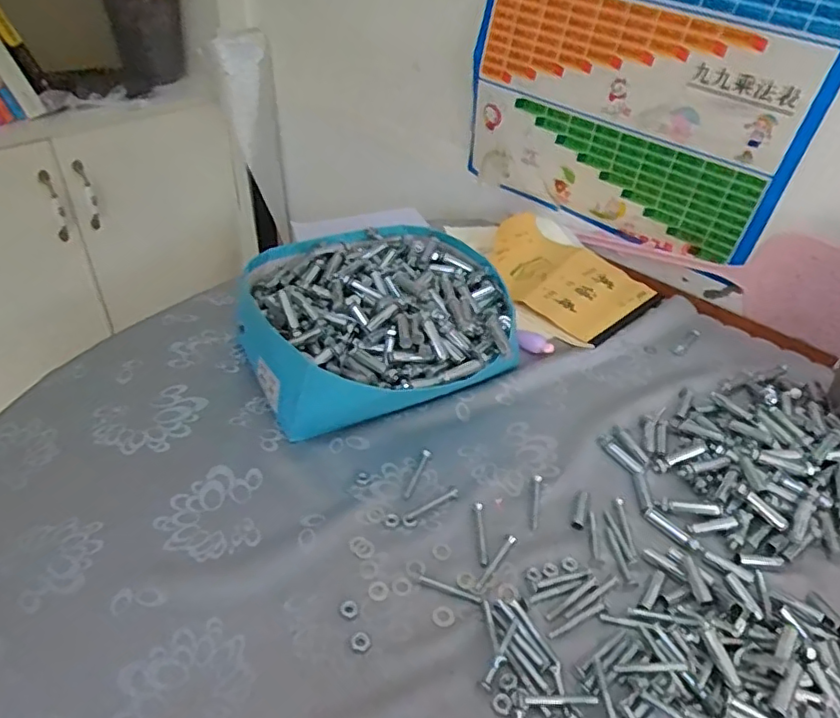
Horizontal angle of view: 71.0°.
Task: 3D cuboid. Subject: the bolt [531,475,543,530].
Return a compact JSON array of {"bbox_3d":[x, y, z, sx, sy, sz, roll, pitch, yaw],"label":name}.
[{"bbox_3d":[0.108,0.130,0.540,0.007,0.004,0.061,10,42,7],"label":"bolt"}]

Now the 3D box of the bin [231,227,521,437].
[{"bbox_3d":[-0.048,-0.045,0.659,0.286,0.092,0.287,-16,45,-21],"label":"bin"}]

